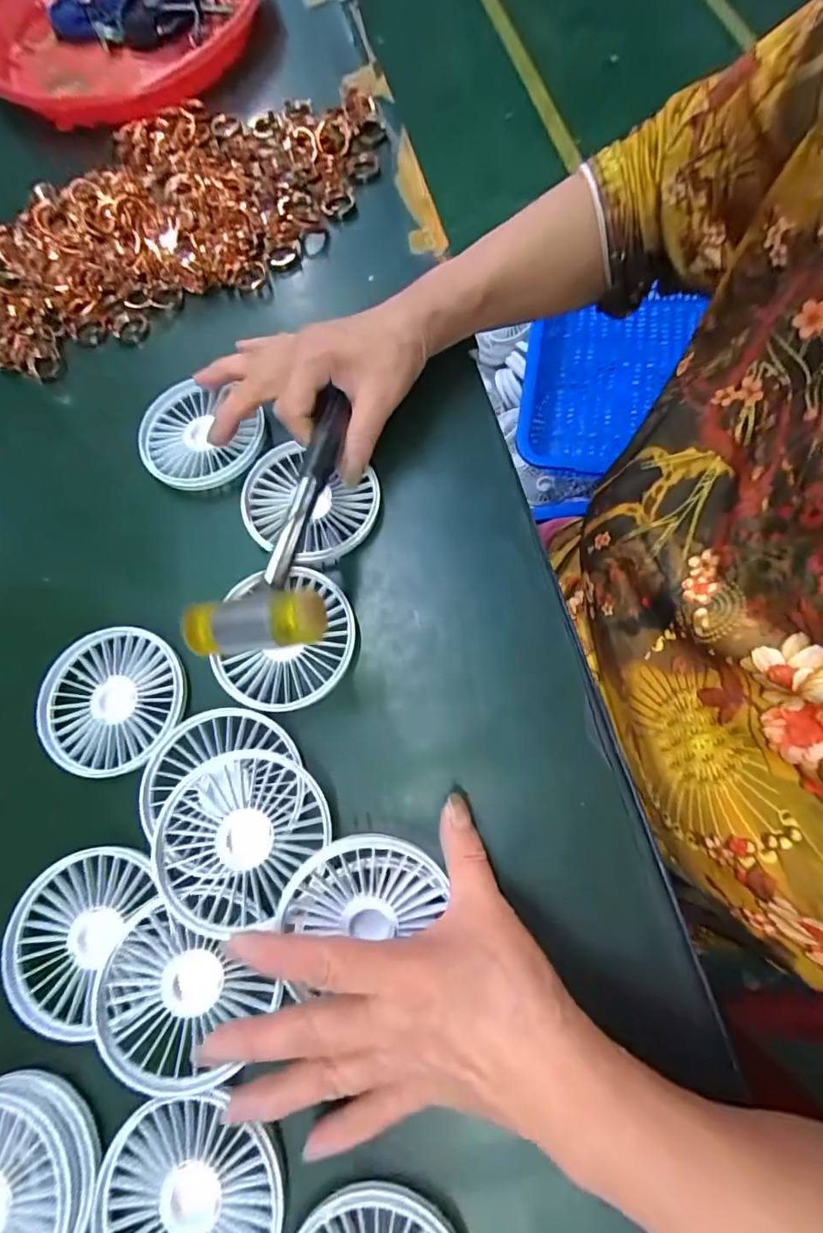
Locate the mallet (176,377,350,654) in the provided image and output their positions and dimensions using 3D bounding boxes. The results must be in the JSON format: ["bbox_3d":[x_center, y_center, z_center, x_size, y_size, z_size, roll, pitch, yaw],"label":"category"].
[{"bbox_3d":[-0.063,-0.059,0.268,0.064,0.025,0.181,3,51,3],"label":"mallet"}]

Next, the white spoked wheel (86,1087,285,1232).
[{"bbox_3d":[-0.108,0.277,0.239,0.091,0.019,0.085,-3,74,9],"label":"white spoked wheel"}]

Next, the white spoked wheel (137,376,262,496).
[{"bbox_3d":[-0.148,-0.125,0.352,0.078,0.019,0.085,0,74,2],"label":"white spoked wheel"}]

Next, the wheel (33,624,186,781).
[{"bbox_3d":[-0.183,0.051,0.311,0.089,0.016,0.085,-3,74,9],"label":"wheel"}]

